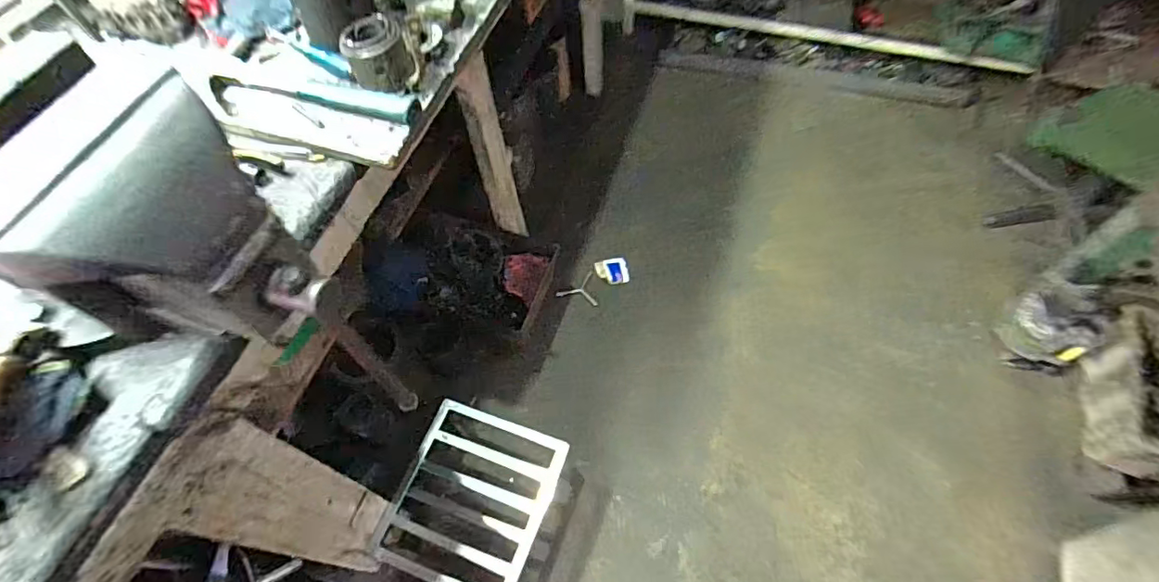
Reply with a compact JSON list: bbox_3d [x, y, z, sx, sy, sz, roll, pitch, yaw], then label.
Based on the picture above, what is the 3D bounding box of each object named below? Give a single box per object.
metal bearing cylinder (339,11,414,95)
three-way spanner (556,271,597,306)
[{"bbox_3d":[-0.277,-0.325,0.751,0.080,0.073,0.093,-16,60,-7],"label":"metal bearing cylinder"},{"bbox_3d":[-0.011,-0.003,1.595,0.116,0.021,0.108,-7,60,-5],"label":"three-way spanner"}]

